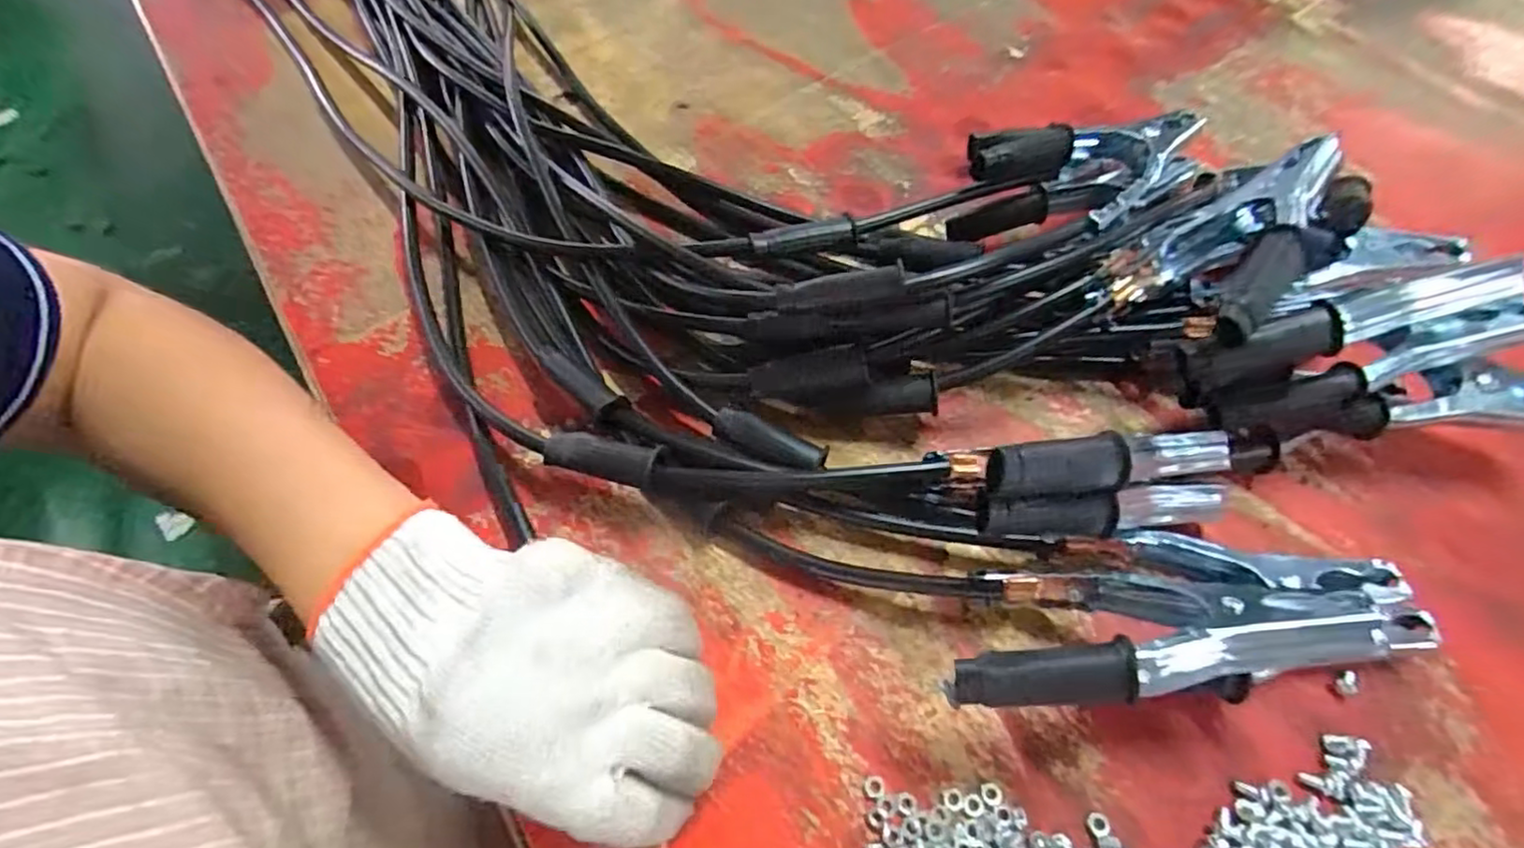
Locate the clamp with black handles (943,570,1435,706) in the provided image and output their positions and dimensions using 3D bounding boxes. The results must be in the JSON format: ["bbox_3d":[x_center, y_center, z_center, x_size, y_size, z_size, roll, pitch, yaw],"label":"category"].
[{"bbox_3d":[0.146,0.084,0.263,0.148,0.081,0.059,0,59,1],"label":"clamp with black handles"}]

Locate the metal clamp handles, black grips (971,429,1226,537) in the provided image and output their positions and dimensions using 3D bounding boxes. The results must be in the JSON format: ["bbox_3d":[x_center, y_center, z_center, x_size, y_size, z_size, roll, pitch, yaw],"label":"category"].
[{"bbox_3d":[0.151,0.026,0.278,0.149,0.041,0.030,1,55,-27],"label":"metal clamp handles, black grips"}]

